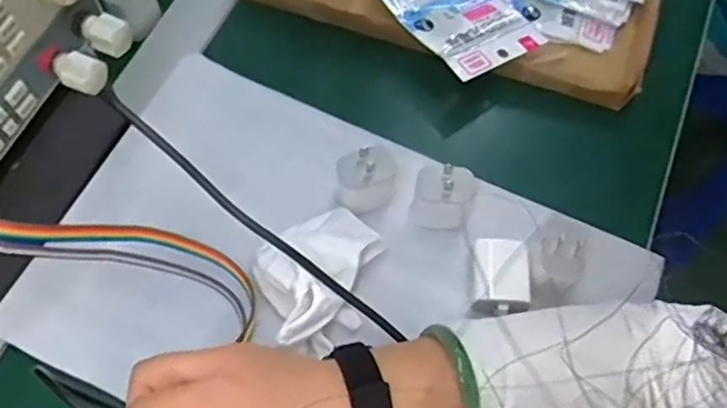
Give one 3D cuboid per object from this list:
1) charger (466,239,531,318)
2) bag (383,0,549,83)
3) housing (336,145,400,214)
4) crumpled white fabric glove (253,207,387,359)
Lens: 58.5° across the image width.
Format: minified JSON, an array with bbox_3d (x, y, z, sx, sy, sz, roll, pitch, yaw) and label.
[{"bbox_3d":[0.098,0.055,0.465,0.038,0.023,0.056,8,65,2],"label":"charger"},{"bbox_3d":[0.081,-0.168,0.560,0.098,0.019,0.135,-35,71,-16],"label":"bag"},{"bbox_3d":[0.004,-0.019,0.480,0.045,0.047,0.033,-21,68,-11],"label":"housing"},{"bbox_3d":[-0.028,0.048,0.454,0.097,0.034,0.079,-39,72,-17],"label":"crumpled white fabric glove"}]

